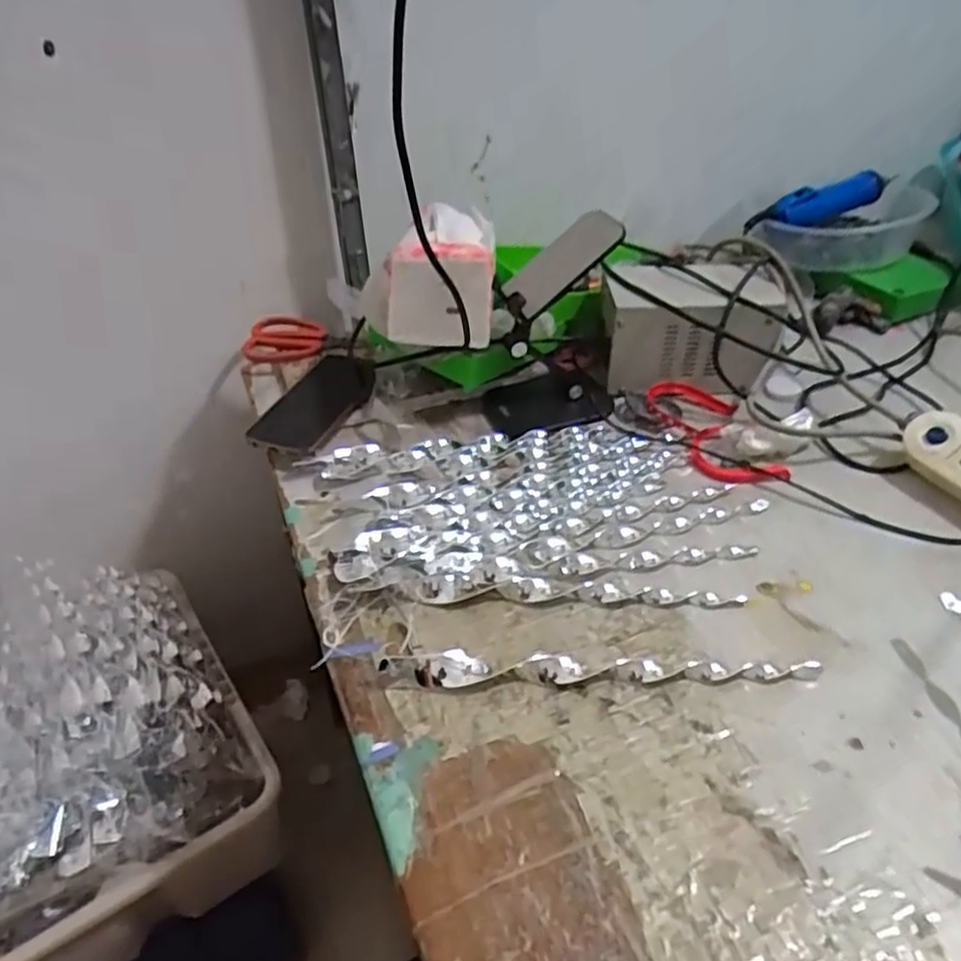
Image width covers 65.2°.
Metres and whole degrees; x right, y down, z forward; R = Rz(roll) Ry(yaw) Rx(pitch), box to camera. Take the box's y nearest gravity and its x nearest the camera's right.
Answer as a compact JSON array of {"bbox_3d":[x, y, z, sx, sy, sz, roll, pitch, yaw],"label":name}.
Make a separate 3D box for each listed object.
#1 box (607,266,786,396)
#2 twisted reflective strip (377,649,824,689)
[{"bbox_3d":[0.205,-0.149,0.749,0.161,0.104,0.090,-4,41,-1],"label":"box"},{"bbox_3d":[0.078,0.123,0.507,0.288,0.024,0.026,-2,41,1],"label":"twisted reflective strip"}]

